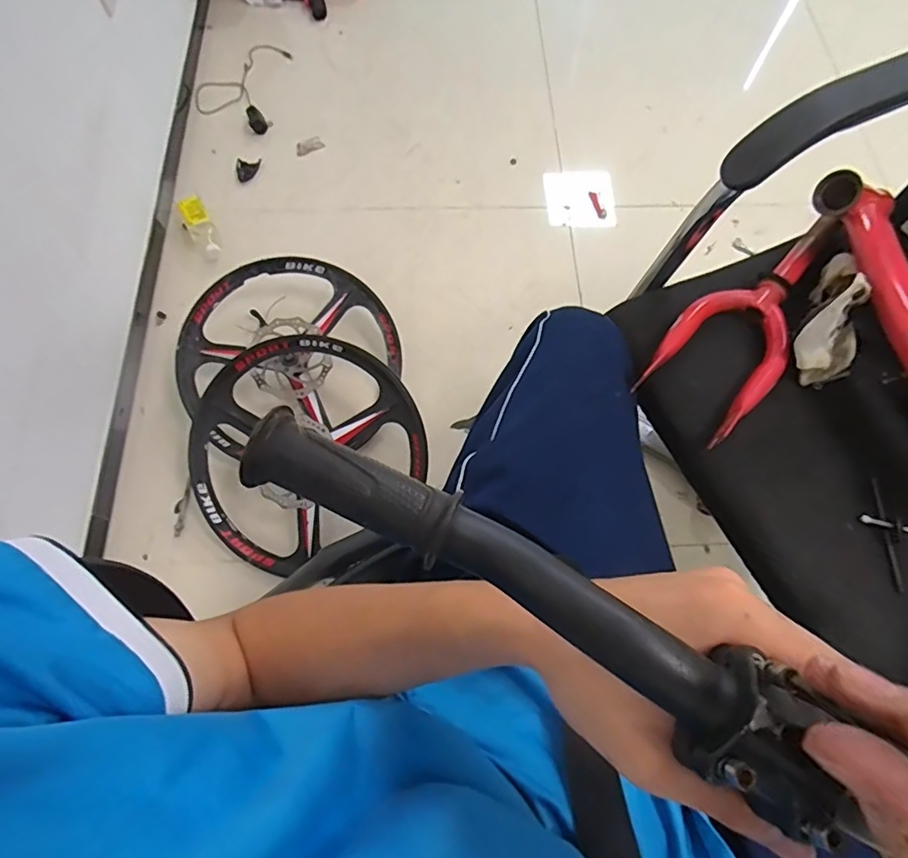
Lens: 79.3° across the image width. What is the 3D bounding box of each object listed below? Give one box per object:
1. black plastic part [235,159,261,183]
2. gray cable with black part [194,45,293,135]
[{"bbox_3d":[-0.489,-0.618,1.307,0.064,0.044,0.032,-25,71,-10],"label":"black plastic part"},{"bbox_3d":[-0.547,-0.892,1.429,0.214,0.051,0.323,9,68,2],"label":"gray cable with black part"}]

